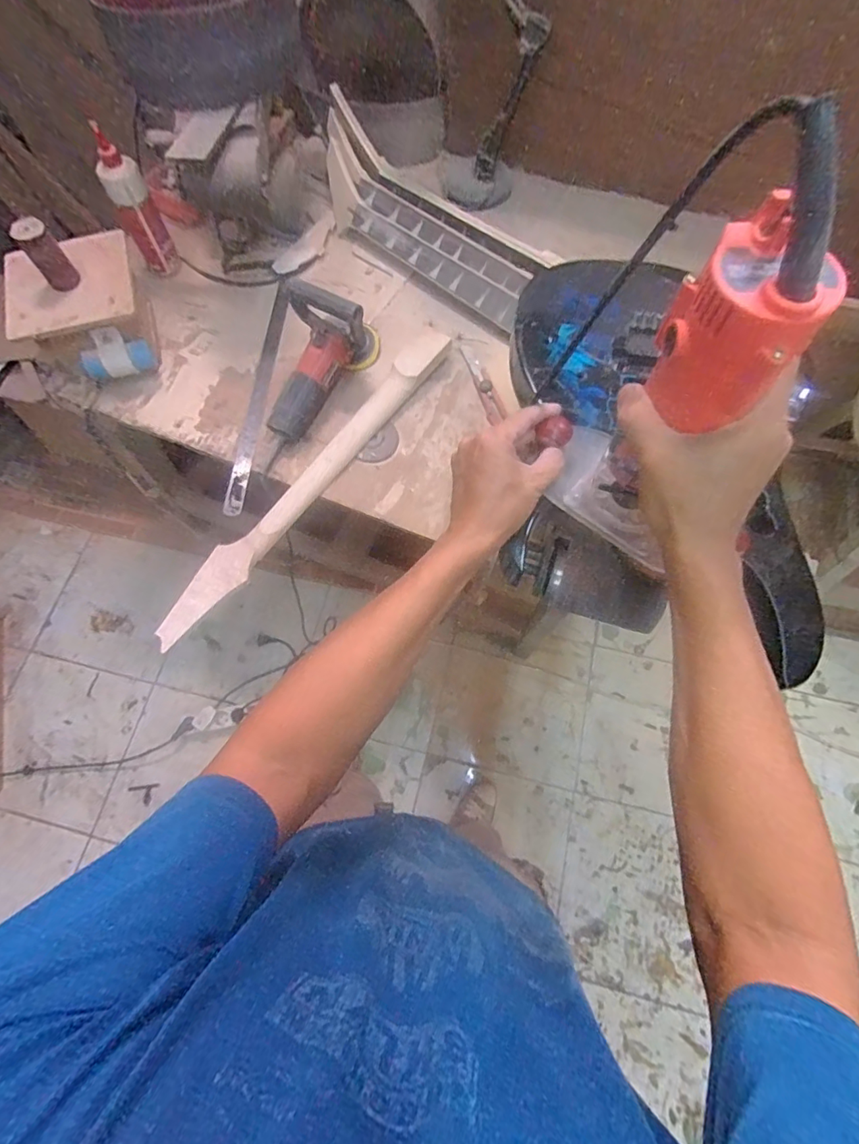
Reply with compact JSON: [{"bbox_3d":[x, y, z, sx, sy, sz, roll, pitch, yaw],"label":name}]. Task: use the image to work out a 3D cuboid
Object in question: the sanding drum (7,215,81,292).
[{"bbox_3d":[-0.602,-0.497,0.788,0.051,0.096,0.039,-39,74,-12],"label":"sanding drum"}]

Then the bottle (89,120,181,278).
[{"bbox_3d":[-0.524,-0.651,0.906,0.070,0.218,0.065,-5,70,-1],"label":"bottle"}]

